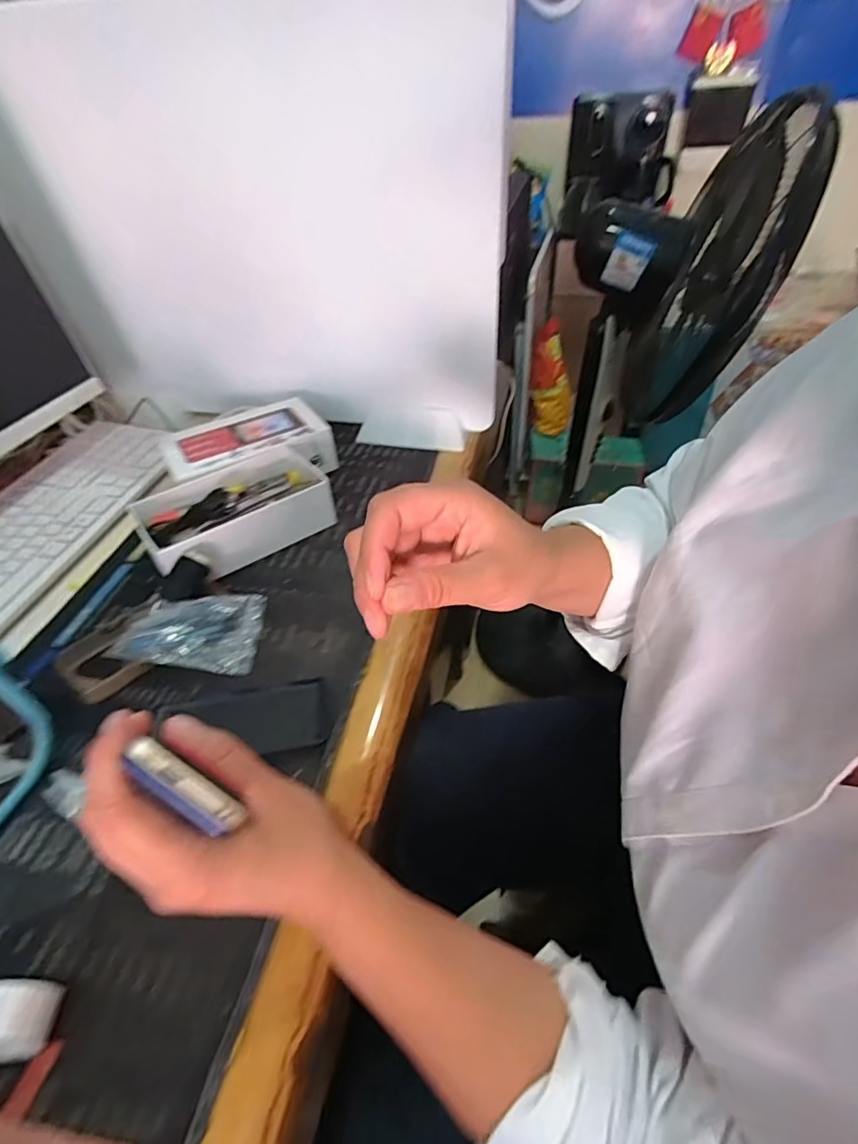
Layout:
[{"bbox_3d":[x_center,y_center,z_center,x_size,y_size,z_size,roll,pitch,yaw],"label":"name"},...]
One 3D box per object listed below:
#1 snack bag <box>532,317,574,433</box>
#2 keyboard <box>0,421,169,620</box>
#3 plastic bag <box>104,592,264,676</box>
[{"bbox_3d":[0.382,-0.615,1.709,0.144,0.358,0.105,-4,11,0],"label":"snack bag"},{"bbox_3d":[-0.403,-0.071,0.589,0.136,0.018,0.326,9,44,13],"label":"keyboard"},{"bbox_3d":[-0.195,0.047,0.444,0.108,0.022,0.064,-3,43,1],"label":"plastic bag"}]

